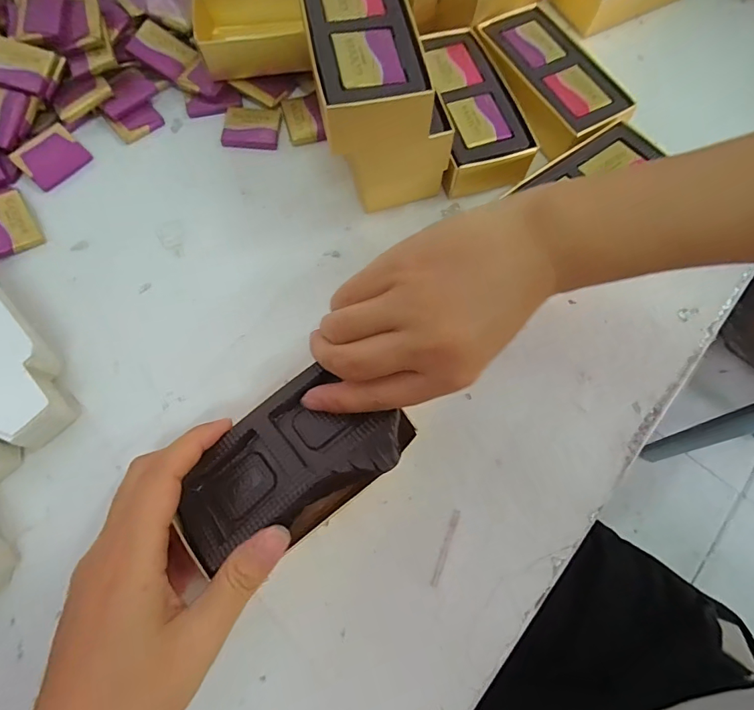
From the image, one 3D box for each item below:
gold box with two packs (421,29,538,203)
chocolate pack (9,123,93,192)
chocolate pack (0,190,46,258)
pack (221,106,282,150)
[{"bbox_3d":[0.060,-0.169,0.311,0.061,0.023,0.123,-13,72,-7],"label":"gold box with two packs"},{"bbox_3d":[-0.220,-0.134,0.309,0.033,0.004,0.039,45,75,-5],"label":"chocolate pack"},{"bbox_3d":[-0.236,-0.084,0.289,0.031,0.010,0.041,-31,75,-12],"label":"chocolate pack"},{"bbox_3d":[-0.089,-0.162,0.324,0.039,0.004,0.034,5,71,-1],"label":"pack"}]

